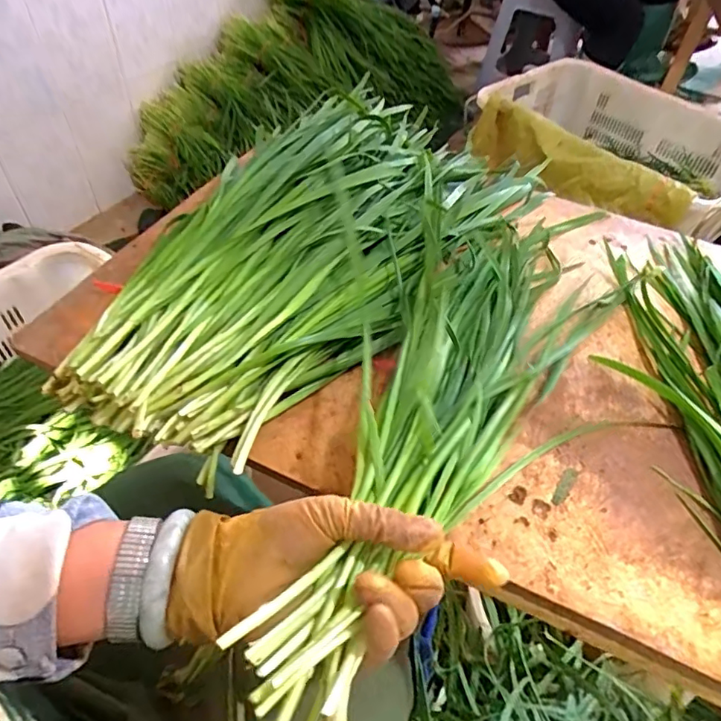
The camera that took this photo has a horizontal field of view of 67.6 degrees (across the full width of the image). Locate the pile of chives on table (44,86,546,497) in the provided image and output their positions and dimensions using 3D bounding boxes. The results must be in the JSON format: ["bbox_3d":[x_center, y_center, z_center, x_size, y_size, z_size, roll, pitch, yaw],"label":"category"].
[{"bbox_3d":[-0.033,-0.112,0.499,0.234,0.081,0.490,29,53,19],"label":"pile of chives on table"}]

